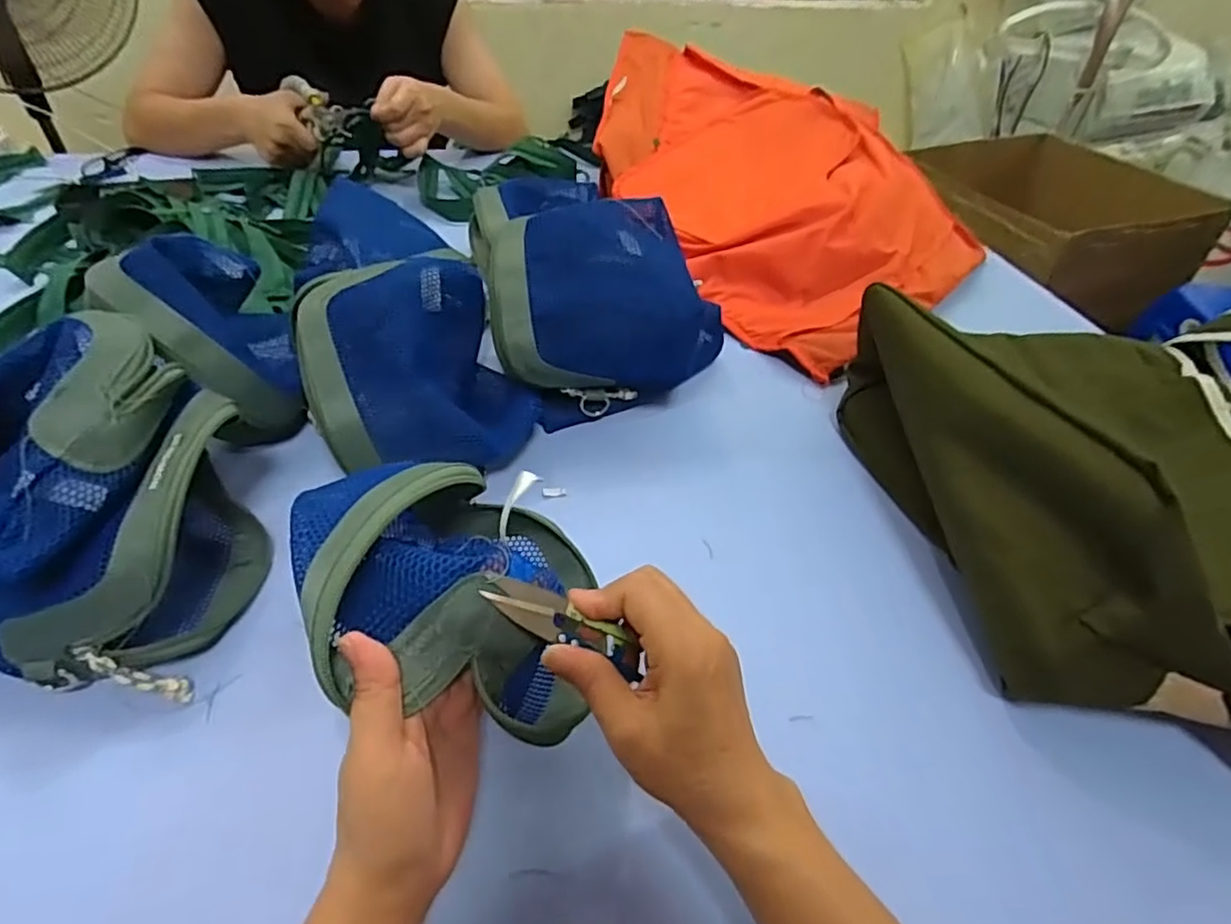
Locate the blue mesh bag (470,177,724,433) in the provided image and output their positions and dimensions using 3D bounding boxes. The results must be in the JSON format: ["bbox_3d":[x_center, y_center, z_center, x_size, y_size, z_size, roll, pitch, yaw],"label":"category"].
[{"bbox_3d":[-0.010,-0.150,0.591,0.219,0.138,0.194,-9,45,-13],"label":"blue mesh bag"}]

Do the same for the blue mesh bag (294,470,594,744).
[{"bbox_3d":[-0.082,0.059,0.327,0.131,0.108,0.141,1,44,-3],"label":"blue mesh bag"}]

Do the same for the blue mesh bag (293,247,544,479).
[{"bbox_3d":[-0.160,-0.067,0.516,0.167,0.132,0.145,-23,50,-25],"label":"blue mesh bag"}]

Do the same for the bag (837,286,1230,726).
[{"bbox_3d":[0.404,-0.006,0.484,0.360,0.144,0.399,-6,45,-11],"label":"bag"}]

